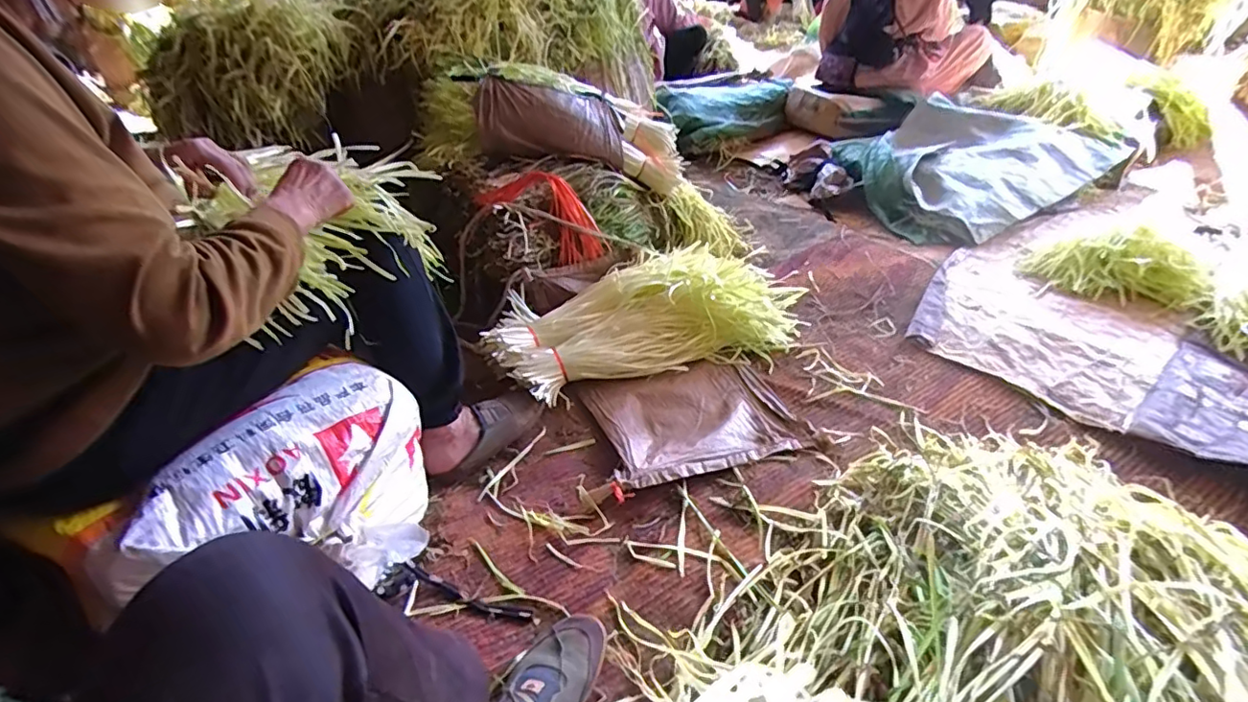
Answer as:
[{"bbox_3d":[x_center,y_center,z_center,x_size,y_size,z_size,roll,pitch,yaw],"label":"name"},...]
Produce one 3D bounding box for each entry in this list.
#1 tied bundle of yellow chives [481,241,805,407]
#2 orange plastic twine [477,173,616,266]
[{"bbox_3d":[0.035,-0.077,1.165,0.614,0.127,0.289,-15,38,-12],"label":"tied bundle of yellow chives"},{"bbox_3d":[-0.155,-0.292,1.232,0.285,0.112,0.108,36,36,-15],"label":"orange plastic twine"}]

